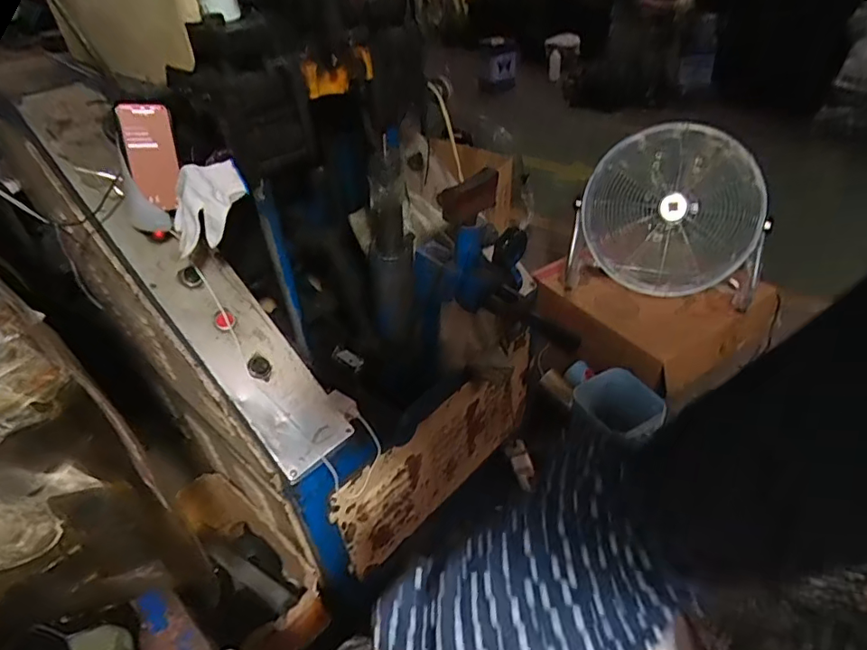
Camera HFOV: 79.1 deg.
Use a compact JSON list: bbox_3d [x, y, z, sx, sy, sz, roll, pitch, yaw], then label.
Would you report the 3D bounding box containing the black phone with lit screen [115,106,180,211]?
[{"bbox_3d":[-0.410,-0.245,0.764,0.069,0.145,0.010,-13,17,-39],"label":"black phone with lit screen"}]

